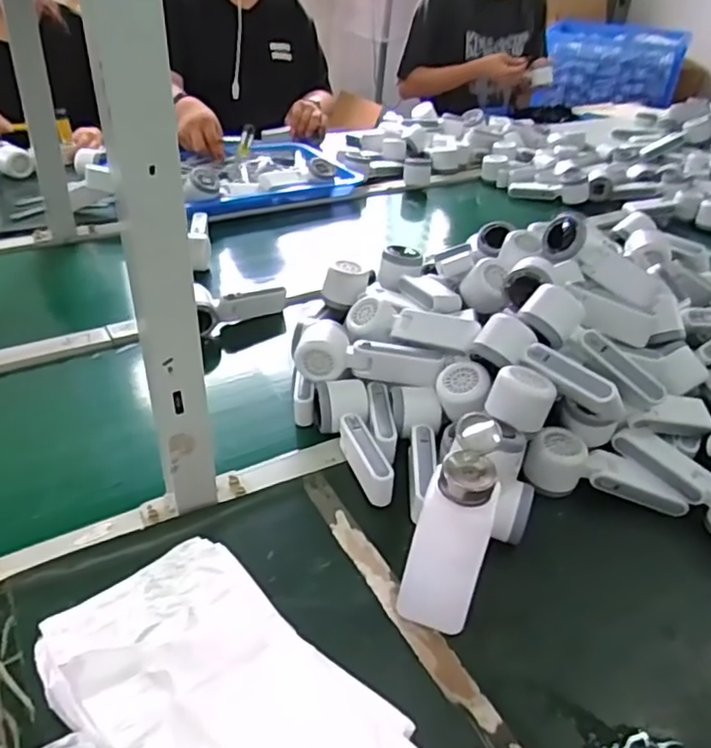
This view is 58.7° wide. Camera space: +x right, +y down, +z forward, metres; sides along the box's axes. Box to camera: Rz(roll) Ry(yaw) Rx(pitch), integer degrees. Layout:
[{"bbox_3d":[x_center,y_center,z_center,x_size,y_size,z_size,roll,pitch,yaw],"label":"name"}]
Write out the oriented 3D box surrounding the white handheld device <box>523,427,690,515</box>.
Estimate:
[{"bbox_3d":[0.259,0.103,0.664,0.158,0.060,0.053,9,37,6],"label":"white handheld device"}]

